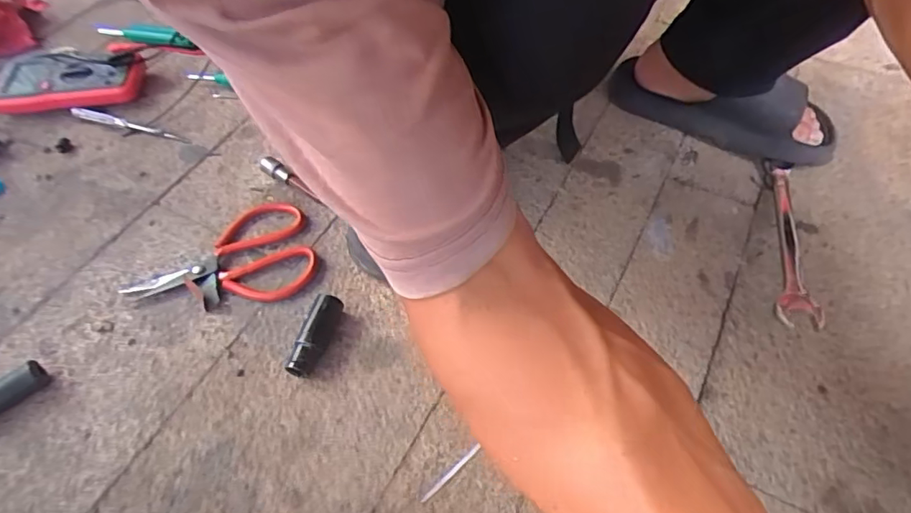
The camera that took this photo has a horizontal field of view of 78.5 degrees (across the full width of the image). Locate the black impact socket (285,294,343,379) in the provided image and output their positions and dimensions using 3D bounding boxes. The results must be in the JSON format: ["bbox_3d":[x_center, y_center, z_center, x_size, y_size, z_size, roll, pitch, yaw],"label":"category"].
[{"bbox_3d":[-0.132,0.075,0.517,0.024,0.027,0.077,17,57,13],"label":"black impact socket"}]

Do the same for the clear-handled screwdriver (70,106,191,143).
[{"bbox_3d":[-0.416,-0.170,0.714,0.173,0.016,0.011,13,56,11],"label":"clear-handled screwdriver"}]

